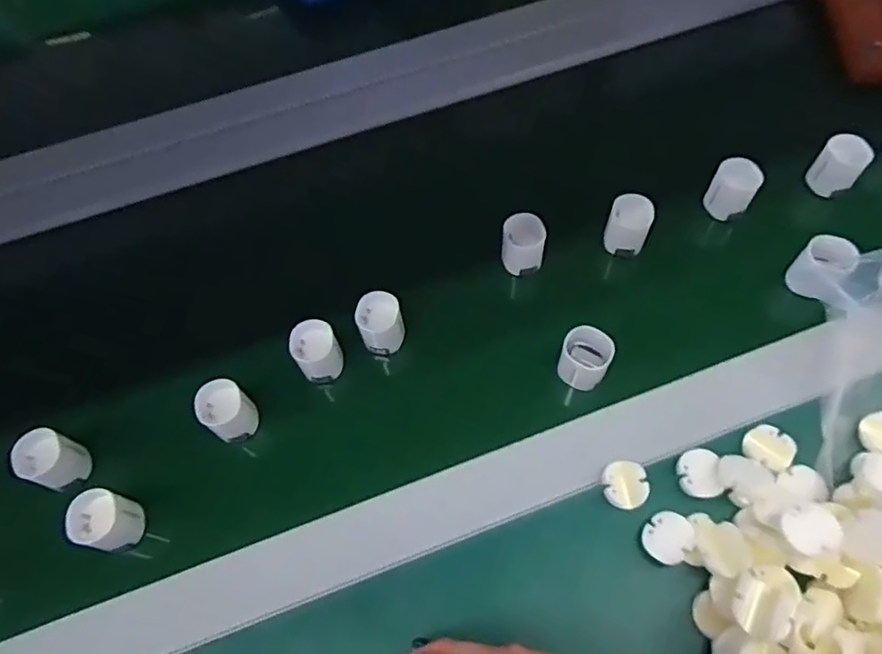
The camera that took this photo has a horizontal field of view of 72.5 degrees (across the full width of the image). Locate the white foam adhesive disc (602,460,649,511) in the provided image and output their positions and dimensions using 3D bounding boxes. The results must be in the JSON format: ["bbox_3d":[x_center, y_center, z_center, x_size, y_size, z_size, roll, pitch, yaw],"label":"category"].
[{"bbox_3d":[0.109,0.094,0.356,0.025,0.011,0.027,0,63,0],"label":"white foam adhesive disc"}]

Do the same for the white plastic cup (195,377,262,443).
[{"bbox_3d":[-0.138,0.054,0.388,0.033,0.031,0.029,36,68,16],"label":"white plastic cup"}]

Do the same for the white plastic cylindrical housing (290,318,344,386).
[{"bbox_3d":[-0.083,0.017,0.406,0.030,0.029,0.034,-24,65,-12],"label":"white plastic cylindrical housing"}]

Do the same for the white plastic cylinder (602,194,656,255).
[{"bbox_3d":[0.136,-0.074,0.436,0.029,0.037,0.025,16,64,8],"label":"white plastic cylinder"}]

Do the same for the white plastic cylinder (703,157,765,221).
[{"bbox_3d":[0.217,-0.102,0.447,0.032,0.035,0.027,36,68,16],"label":"white plastic cylinder"}]

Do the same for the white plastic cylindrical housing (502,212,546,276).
[{"bbox_3d":[0.060,-0.058,0.440,0.030,0.041,0.032,8,63,4],"label":"white plastic cylindrical housing"}]

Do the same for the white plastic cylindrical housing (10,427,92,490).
[{"bbox_3d":[-0.244,0.084,0.379,0.033,0.038,0.030,0,63,0],"label":"white plastic cylindrical housing"}]

